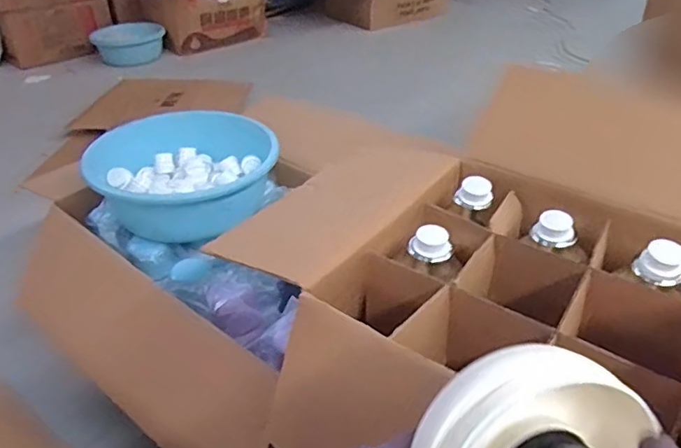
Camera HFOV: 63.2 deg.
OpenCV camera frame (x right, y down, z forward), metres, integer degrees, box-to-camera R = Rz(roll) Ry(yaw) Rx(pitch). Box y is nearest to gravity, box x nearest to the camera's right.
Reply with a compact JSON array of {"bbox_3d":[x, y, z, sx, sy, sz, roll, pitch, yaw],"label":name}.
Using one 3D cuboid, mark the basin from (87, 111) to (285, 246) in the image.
[{"bbox_3d":[-0.328,-0.115,1.192,0.363,0.152,0.363,-1,35,1],"label":"basin"}]

